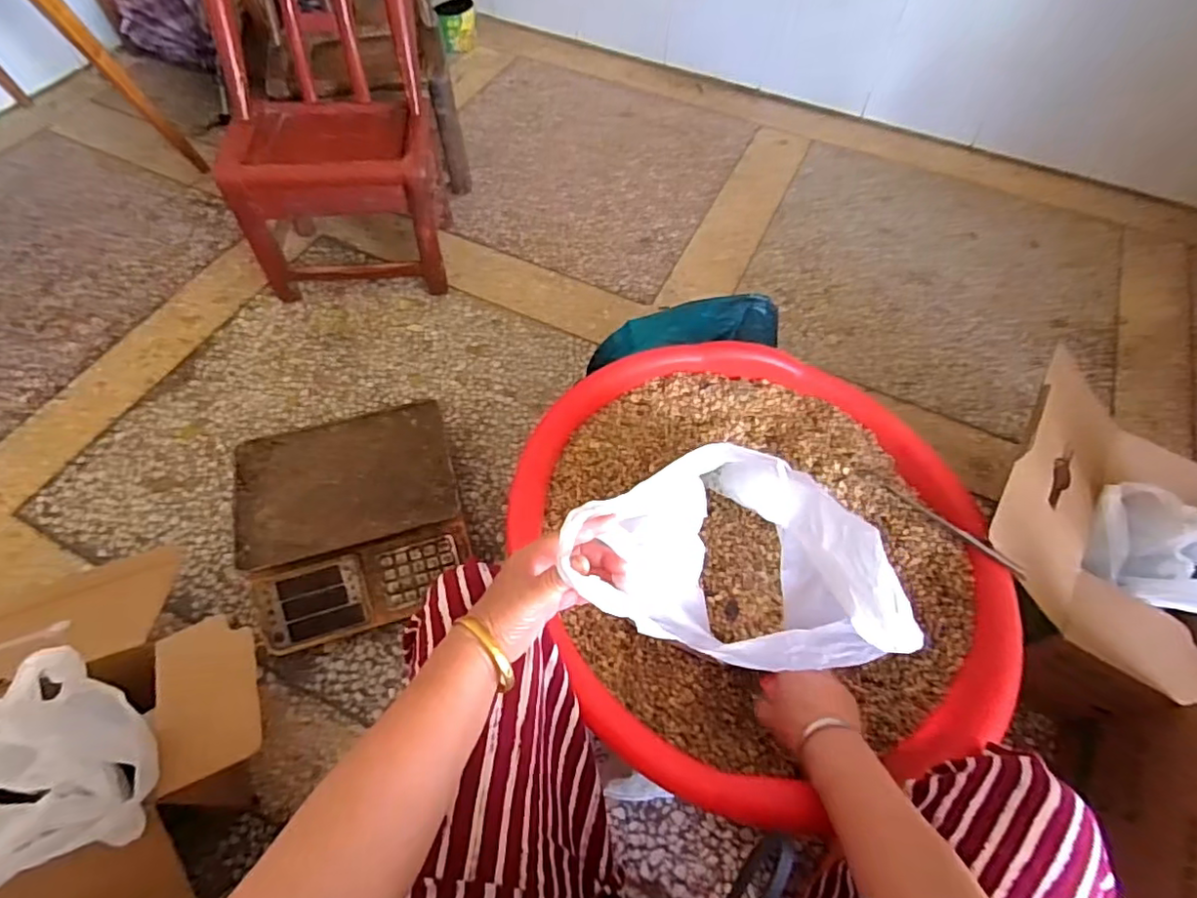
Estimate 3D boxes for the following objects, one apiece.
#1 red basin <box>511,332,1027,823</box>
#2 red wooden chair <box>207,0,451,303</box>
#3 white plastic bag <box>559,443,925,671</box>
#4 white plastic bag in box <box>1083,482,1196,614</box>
[{"bbox_3d":[0.194,0.089,0.693,0.525,0.145,0.530,2,60,-3],"label":"red basin"},{"bbox_3d":[-0.510,-0.651,1.152,0.368,0.628,0.392,1,60,-3],"label":"red wooden chair"},{"bbox_3d":[0.116,0.102,0.531,0.249,0.222,0.156,5,60,1],"label":"white plastic bag"},{"bbox_3d":[0.767,0.136,0.724,0.112,0.277,0.139,-10,100,-8],"label":"white plastic bag in box"}]

